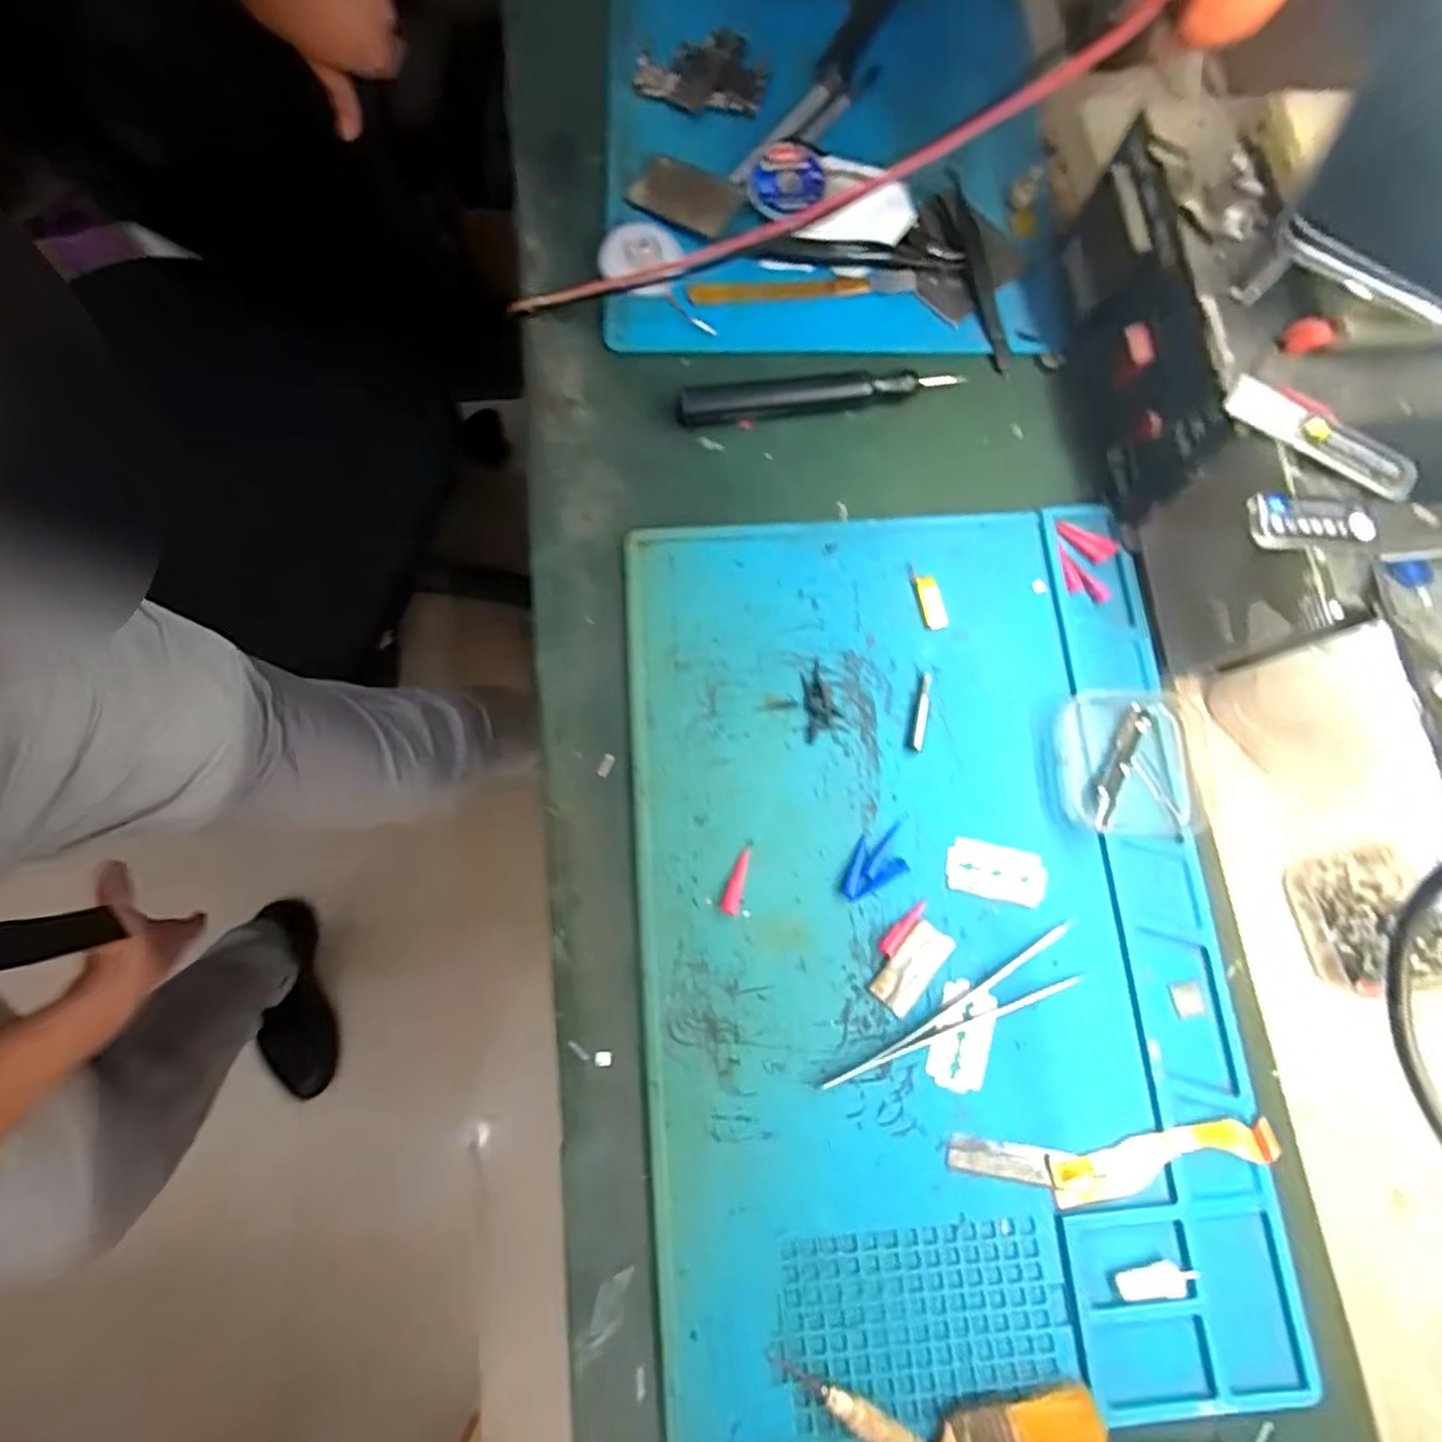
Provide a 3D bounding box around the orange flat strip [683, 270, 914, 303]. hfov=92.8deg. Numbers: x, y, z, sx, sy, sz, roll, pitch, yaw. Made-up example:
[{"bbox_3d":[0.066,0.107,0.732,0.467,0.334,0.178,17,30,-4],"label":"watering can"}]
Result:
[{"bbox_3d":[0.044,-0.235,0.368,0.121,0.009,0.012,-4,77,-2],"label":"orange flat strip"}]

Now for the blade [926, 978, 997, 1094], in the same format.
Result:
[{"bbox_3d":[0.102,0.132,0.287,0.024,0.004,0.041,17,82,1],"label":"blade"}]

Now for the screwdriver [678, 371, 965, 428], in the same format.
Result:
[{"bbox_3d":[0.050,-0.169,0.353,0.142,0.012,0.020,-7,77,-2],"label":"screwdriver"}]

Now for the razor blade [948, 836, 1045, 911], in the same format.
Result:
[{"bbox_3d":[0.122,0.067,0.302,0.042,0.004,0.023,13,77,3],"label":"razor blade"}]

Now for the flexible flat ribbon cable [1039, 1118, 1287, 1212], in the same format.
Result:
[{"bbox_3d":[0.177,0.176,0.275,0.089,0.006,0.019,-12,77,-3],"label":"flexible flat ribbon cable"}]

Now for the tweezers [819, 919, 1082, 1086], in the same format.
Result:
[{"bbox_3d":[0.101,0.127,0.286,0.123,0.007,0.021,-29,79,-7],"label":"tweezers"}]

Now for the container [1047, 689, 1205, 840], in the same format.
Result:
[{"bbox_3d":[0.184,0.019,0.307,0.064,0.016,0.063,-1,77,-1],"label":"container"}]

